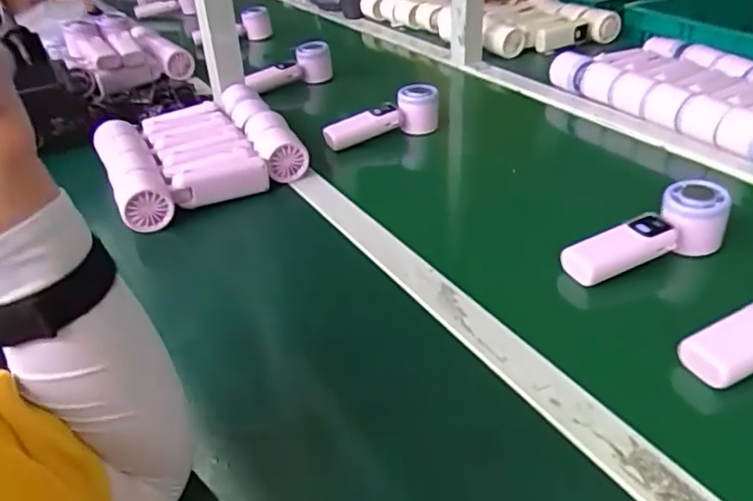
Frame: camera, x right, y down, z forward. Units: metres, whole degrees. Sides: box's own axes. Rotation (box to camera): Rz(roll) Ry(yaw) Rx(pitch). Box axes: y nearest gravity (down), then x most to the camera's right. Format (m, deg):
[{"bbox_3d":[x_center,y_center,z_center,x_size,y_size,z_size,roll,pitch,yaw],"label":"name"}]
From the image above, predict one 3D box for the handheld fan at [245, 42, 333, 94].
[{"bbox_3d":[-0.151,-0.311,1.086,0.150,0.075,0.045,-21,37,-3],"label":"handheld fan"}]

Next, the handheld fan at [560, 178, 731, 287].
[{"bbox_3d":[0.258,-0.009,0.595,0.167,0.056,0.051,-23,37,-4],"label":"handheld fan"}]

